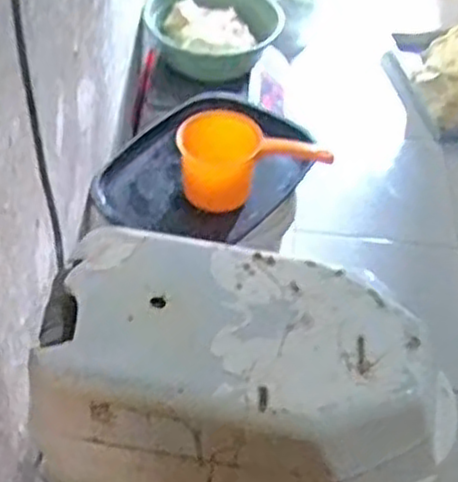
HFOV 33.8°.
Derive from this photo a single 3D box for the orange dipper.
[{"bbox_3d":[0.039,-0.129,1.241,0.229,0.124,0.105,-10,48,-13],"label":"orange dipper"}]

